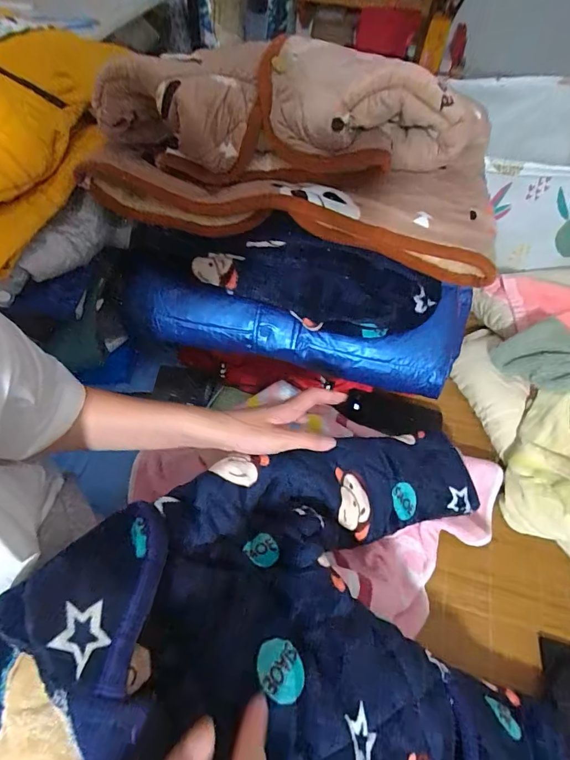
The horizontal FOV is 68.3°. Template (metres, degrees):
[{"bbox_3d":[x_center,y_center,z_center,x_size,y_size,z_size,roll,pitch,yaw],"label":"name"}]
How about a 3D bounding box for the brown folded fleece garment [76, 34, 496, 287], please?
[{"bbox_3d":[0.022,-0.270,0.481,0.463,0.157,0.209,13,54,5],"label":"brown folded fleece garment"}]

